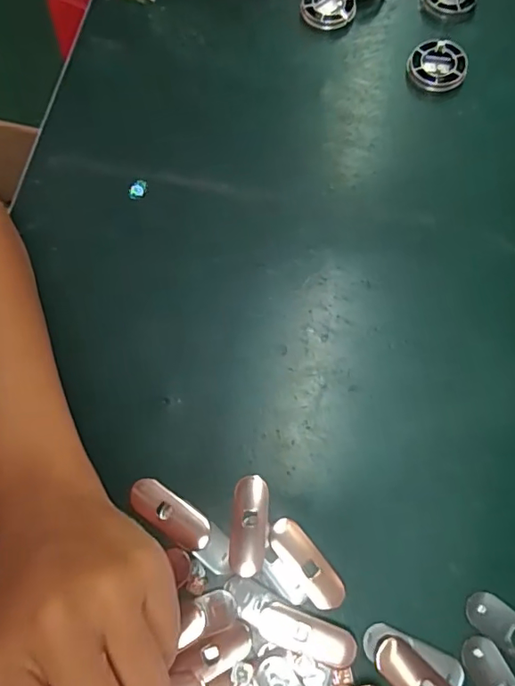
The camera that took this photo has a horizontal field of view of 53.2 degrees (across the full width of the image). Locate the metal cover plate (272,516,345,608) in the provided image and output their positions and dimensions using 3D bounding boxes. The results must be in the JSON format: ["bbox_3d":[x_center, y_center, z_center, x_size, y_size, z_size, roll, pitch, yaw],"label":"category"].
[{"bbox_3d":[0.026,0.115,0.269,0.019,0.004,0.049,-38,76,-9],"label":"metal cover plate"}]

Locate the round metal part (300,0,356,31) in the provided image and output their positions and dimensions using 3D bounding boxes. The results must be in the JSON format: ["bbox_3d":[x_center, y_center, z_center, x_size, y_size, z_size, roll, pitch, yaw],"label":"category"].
[{"bbox_3d":[0.052,-0.248,0.378,0.039,0.011,0.039,0,73,1],"label":"round metal part"}]

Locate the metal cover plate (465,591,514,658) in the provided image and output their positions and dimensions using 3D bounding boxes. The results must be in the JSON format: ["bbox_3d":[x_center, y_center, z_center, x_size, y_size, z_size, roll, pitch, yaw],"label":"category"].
[{"bbox_3d":[0.129,0.146,0.258,0.050,0.004,0.019,34,77,10],"label":"metal cover plate"}]

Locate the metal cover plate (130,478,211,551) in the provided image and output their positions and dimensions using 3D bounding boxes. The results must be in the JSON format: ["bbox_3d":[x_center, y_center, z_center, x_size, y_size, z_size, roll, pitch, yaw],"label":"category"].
[{"bbox_3d":[-0.048,0.093,0.279,0.049,0.004,0.018,33,77,10],"label":"metal cover plate"}]

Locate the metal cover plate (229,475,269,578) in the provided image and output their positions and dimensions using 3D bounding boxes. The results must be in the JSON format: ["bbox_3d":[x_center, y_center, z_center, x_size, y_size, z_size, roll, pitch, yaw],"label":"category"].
[{"bbox_3d":[-0.004,0.098,0.276,0.019,0.004,0.050,3,74,2],"label":"metal cover plate"}]

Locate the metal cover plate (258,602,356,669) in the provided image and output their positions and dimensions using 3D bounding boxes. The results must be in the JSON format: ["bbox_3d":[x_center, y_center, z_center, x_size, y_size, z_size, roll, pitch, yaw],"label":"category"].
[{"bbox_3d":[0.025,0.147,0.259,0.050,0.004,0.018,18,75,6],"label":"metal cover plate"}]

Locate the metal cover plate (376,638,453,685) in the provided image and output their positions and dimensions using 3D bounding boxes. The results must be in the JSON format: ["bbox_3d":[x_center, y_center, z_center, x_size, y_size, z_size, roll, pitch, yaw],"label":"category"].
[{"bbox_3d":[0.081,0.169,0.252,0.049,0.004,0.019,35,77,10],"label":"metal cover plate"}]

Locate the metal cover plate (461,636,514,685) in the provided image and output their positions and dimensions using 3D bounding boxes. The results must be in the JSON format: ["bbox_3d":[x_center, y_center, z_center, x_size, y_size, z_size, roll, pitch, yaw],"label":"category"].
[{"bbox_3d":[0.120,0.170,0.252,0.019,0.004,0.050,-29,75,-7],"label":"metal cover plate"}]

